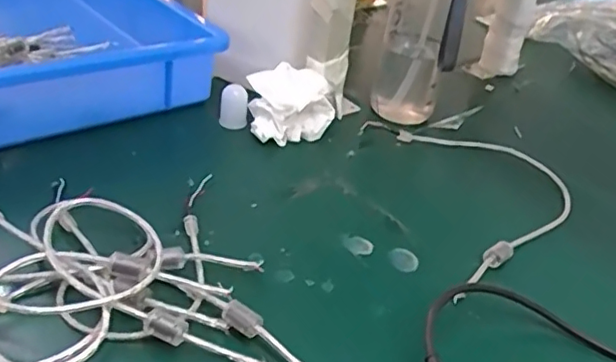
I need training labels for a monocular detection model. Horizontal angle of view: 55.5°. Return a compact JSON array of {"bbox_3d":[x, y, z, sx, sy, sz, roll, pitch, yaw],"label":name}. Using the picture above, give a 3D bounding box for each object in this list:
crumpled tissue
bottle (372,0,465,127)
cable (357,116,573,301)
[{"bbox_3d":[-0.017,-0.079,0.617,0.089,0.059,0.060,-5,37,-17],"label":"crumpled tissue"},{"bbox_3d":[0.127,-0.179,0.637,0.081,0.234,0.074,13,36,8],"label":"bottle"},{"bbox_3d":[0.175,0.009,0.568,0.190,0.026,0.232,-5,37,-17],"label":"cable"}]

